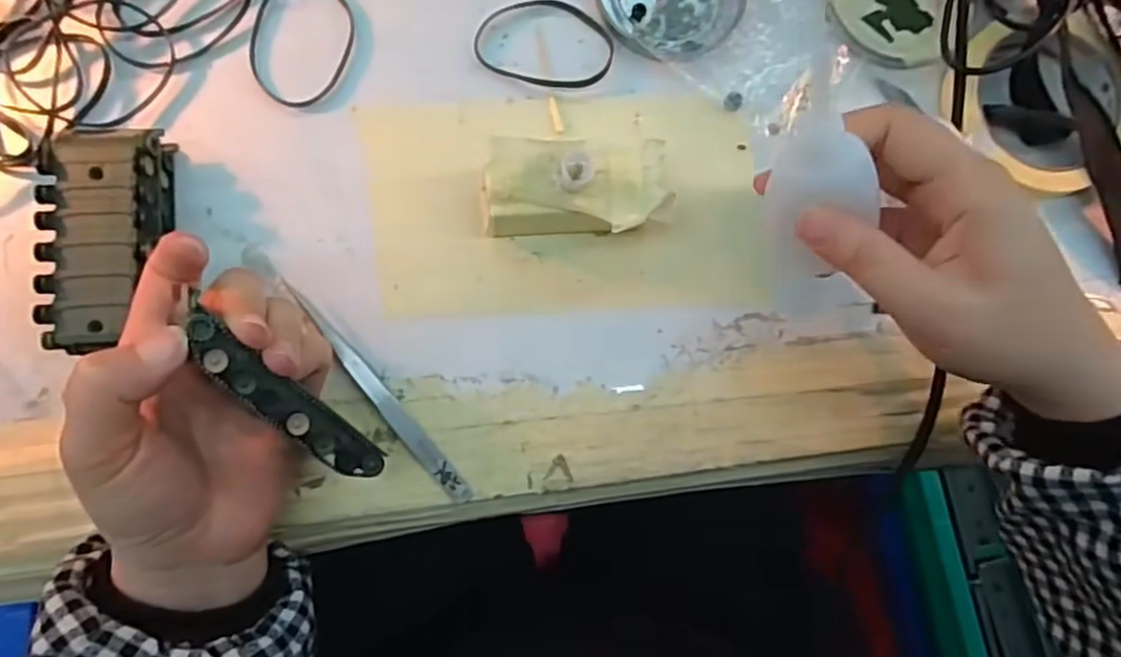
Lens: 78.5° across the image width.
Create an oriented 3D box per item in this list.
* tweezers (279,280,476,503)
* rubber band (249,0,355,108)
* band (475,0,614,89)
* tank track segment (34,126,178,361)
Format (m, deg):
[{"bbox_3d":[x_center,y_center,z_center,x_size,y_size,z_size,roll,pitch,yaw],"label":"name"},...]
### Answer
[{"bbox_3d":[-0.083,0.030,0.315,0.010,0.007,0.125,-39,88,-10],"label":"tweezers"},{"bbox_3d":[-0.127,-0.142,0.336,0.048,0.005,0.068,7,82,-5],"label":"rubber band"},{"bbox_3d":[-0.007,-0.147,0.351,0.070,0.004,0.048,13,81,-4],"label":"band"},{"bbox_3d":[-0.196,-0.039,0.301,0.044,0.032,0.095,-3,83,-7],"label":"tank track segment"}]

